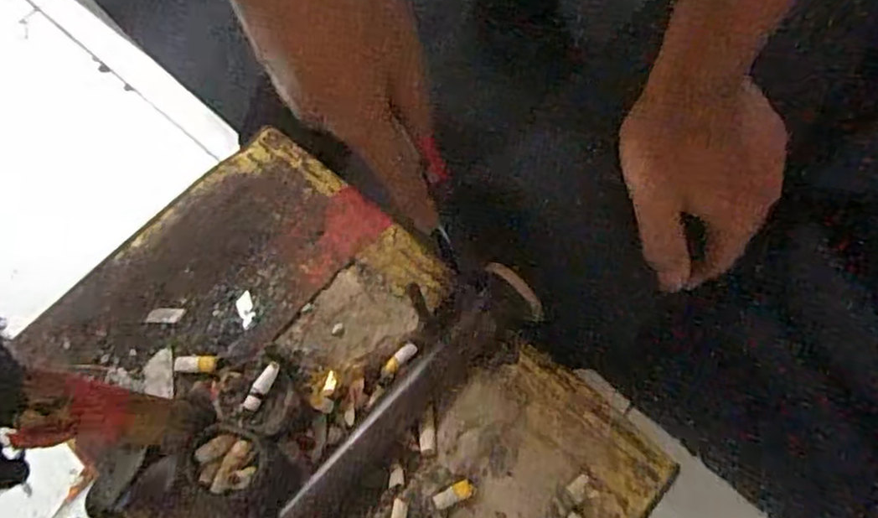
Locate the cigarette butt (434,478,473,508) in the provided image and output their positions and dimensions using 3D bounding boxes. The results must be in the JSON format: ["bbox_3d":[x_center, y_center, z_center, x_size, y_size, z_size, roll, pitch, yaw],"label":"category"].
[{"bbox_3d":[0.008,0.130,0.371,0.022,0.004,0.009,-22,70,-10],"label":"cigarette butt"}]

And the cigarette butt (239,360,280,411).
[{"bbox_3d":[-0.097,0.069,0.366,0.010,0.004,0.029,31,86,11],"label":"cigarette butt"}]

